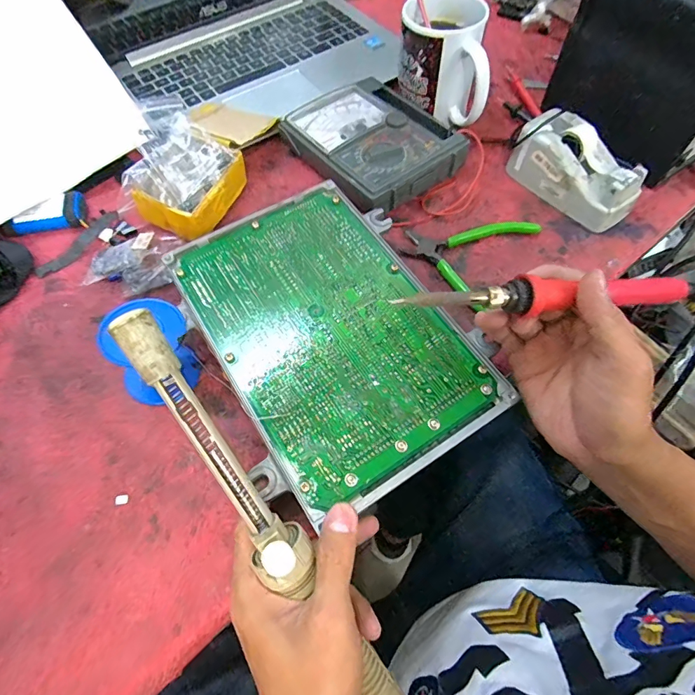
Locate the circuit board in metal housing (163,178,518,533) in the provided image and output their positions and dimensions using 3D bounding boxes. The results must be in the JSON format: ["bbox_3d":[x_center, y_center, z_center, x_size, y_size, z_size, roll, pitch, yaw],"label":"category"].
[{"bbox_3d":[-0.015,-0.017,0.316,0.169,0.023,0.242,-26,63,-12],"label":"circuit board in metal housing"}]

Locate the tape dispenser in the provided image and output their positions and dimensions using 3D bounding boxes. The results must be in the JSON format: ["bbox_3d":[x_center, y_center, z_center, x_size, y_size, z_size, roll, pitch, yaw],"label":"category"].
[{"bbox_3d":[0.212,-0.166,0.396,0.051,0.053,0.119,-31,66,-16],"label":"tape dispenser"}]

